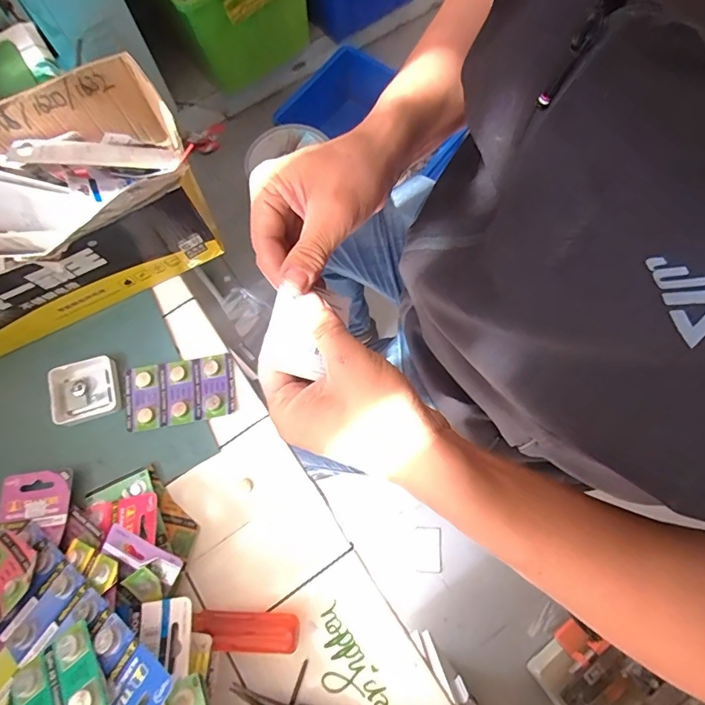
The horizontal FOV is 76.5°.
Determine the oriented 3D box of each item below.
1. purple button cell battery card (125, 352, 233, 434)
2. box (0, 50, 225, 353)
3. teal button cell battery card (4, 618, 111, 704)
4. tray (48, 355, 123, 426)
[{"bbox_3d":[-0.133,0.030,0.342,0.081,0.006,0.050,-8,72,-3],"label":"purple button cell battery card"},{"bbox_3d":[-0.246,-0.102,0.341,0.245,0.092,0.142,-25,73,-9],"label":"box"},{"bbox_3d":[-0.159,0.180,0.236,0.051,0.006,0.053,-41,53,-13],"label":"teal button cell battery card"},{"bbox_3d":[-0.205,0.028,0.342,0.048,0.008,0.047,-20,73,-7],"label":"tray"}]

